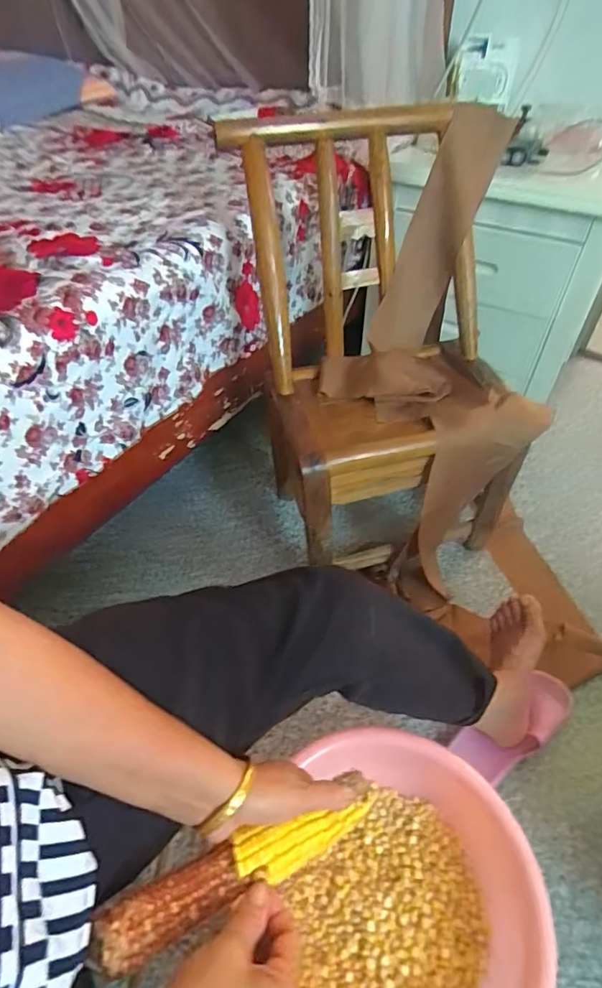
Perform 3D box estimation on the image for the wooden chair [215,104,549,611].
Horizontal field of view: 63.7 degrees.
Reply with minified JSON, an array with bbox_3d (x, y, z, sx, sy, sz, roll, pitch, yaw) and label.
[{"bbox_3d":[0.139,-0.190,0.739,0.358,0.565,0.371,-12,47,-10],"label":"wooden chair"}]

